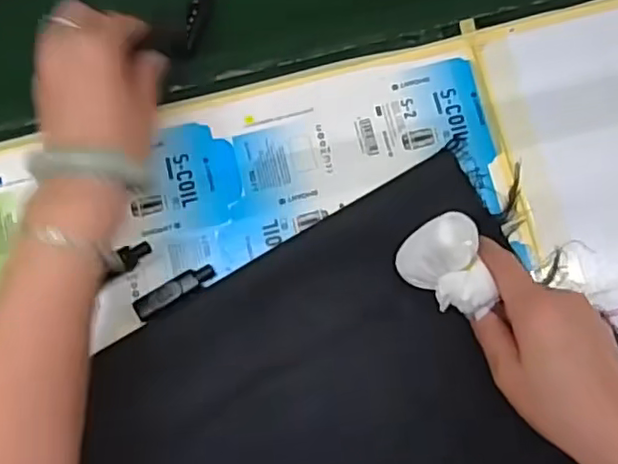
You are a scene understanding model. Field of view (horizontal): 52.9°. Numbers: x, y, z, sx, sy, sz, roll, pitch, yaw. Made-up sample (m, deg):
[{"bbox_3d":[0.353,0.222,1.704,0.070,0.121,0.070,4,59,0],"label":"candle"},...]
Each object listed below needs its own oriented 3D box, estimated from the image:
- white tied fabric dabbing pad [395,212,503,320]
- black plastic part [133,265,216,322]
[{"bbox_3d":[0.082,0.022,0.375,0.042,0.046,0.058,-15,80,-1],"label":"white tied fabric dabbing pad"},{"bbox_3d":[-0.089,0.039,0.413,0.056,0.009,0.014,-33,81,-5],"label":"black plastic part"}]

